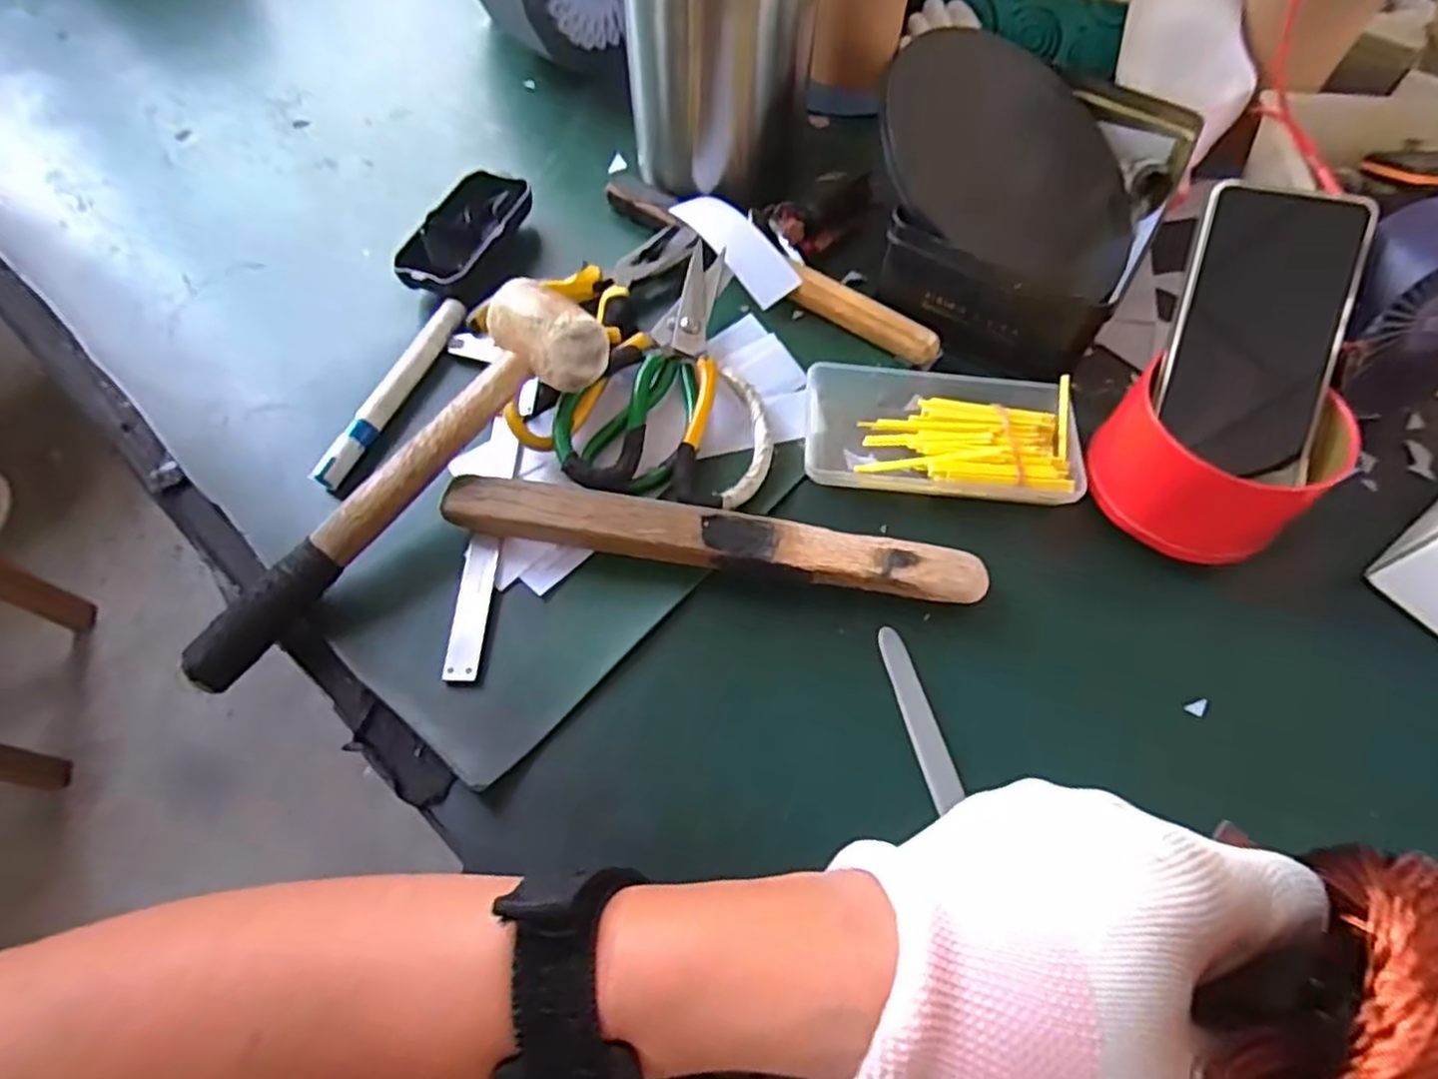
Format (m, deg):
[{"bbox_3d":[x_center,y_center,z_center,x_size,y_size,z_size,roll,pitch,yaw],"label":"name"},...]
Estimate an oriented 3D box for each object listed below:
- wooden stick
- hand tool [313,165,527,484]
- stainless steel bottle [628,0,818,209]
[{"bbox_3d":[-0.004,-0.002,0.368,0.273,0.015,0.031,9,62,5],"label":"wooden stick"},{"bbox_3d":[-0.190,-0.143,0.451,0.054,0.035,0.251,17,63,10],"label":"hand tool"},{"bbox_3d":[0.001,-0.336,0.432,0.095,0.224,0.096,38,69,19],"label":"stainless steel bottle"}]

